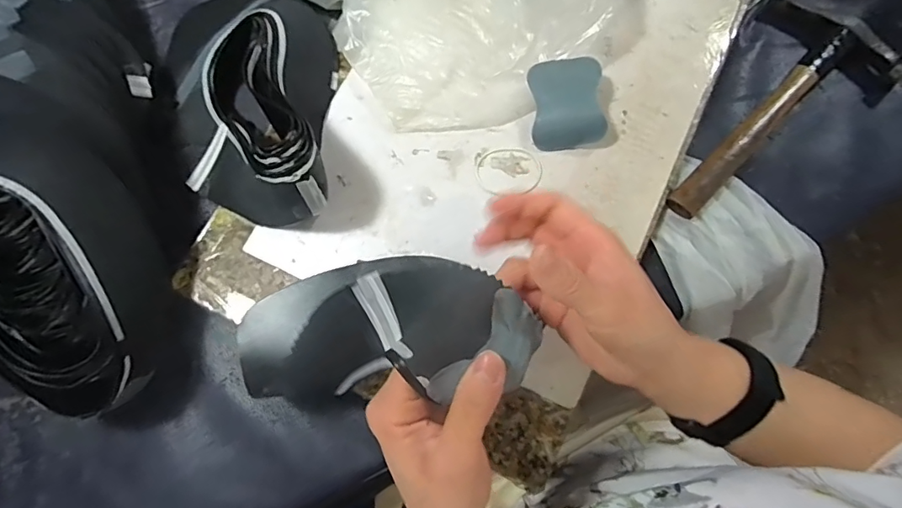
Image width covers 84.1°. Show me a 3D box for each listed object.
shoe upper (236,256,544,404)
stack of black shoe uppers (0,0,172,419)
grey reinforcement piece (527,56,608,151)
[{"bbox_3d":[-0.061,0.045,0.324,0.235,0.065,0.091,-8,75,39],"label":"shoe upper"},{"bbox_3d":[-0.318,-0.088,0.375,0.134,0.149,0.411,-13,80,0],"label":"stack of black shoe uppers"},{"bbox_3d":[0.096,-0.125,0.416,0.055,0.024,0.071,-7,75,2],"label":"grey reinforcement piece"}]

